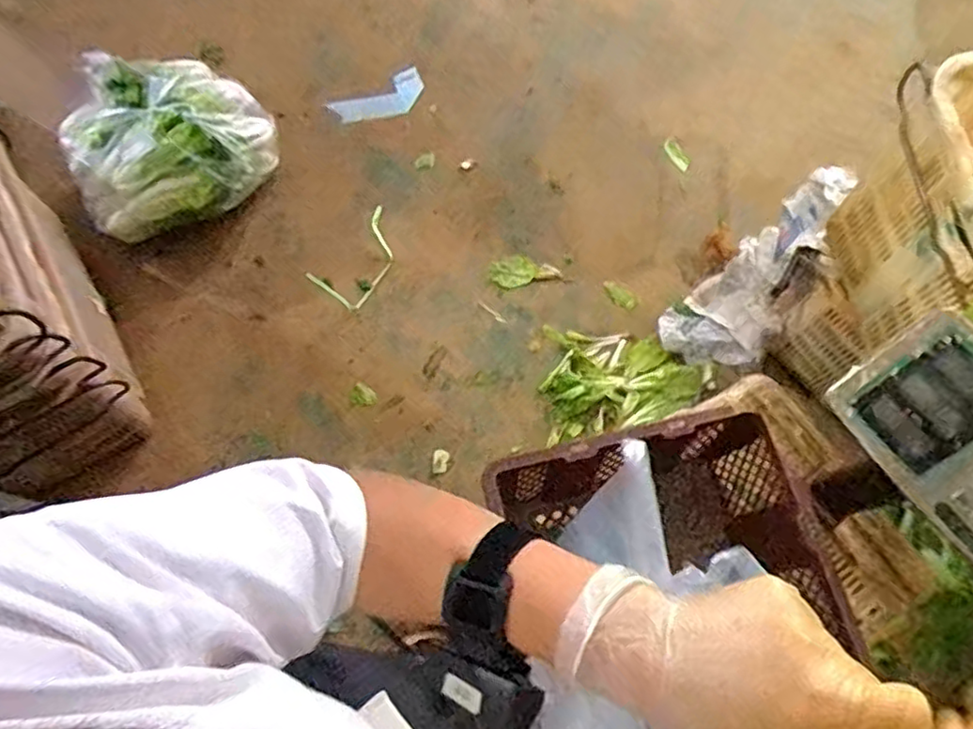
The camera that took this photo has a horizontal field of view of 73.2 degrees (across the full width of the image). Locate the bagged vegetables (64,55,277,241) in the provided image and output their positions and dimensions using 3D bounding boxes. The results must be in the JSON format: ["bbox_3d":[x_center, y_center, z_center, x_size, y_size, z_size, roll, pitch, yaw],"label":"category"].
[{"bbox_3d":[-0.712,-0.508,1.450,0.454,0.351,0.307,-32,74,-12],"label":"bagged vegetables"}]

